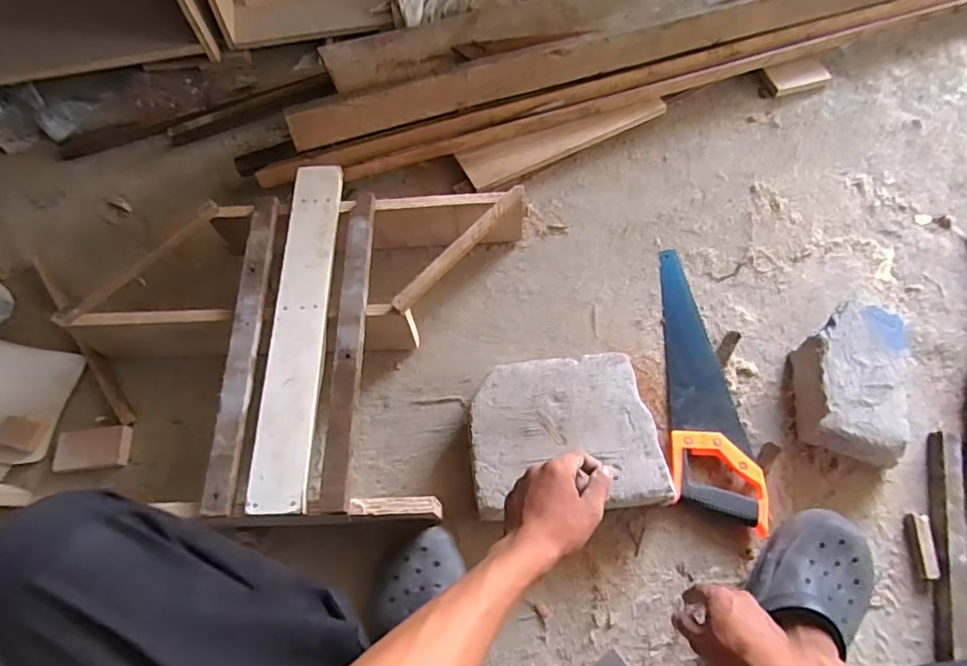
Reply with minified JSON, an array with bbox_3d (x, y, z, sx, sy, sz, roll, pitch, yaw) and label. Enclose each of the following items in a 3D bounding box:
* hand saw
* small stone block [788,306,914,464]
[{"bbox_3d":[0.319,0.059,0.821,0.112,0.034,0.434,0,66,2],"label":"hand saw"},{"bbox_3d":[0.511,0.068,0.786,0.127,0.078,0.211,12,67,7],"label":"small stone block"}]

